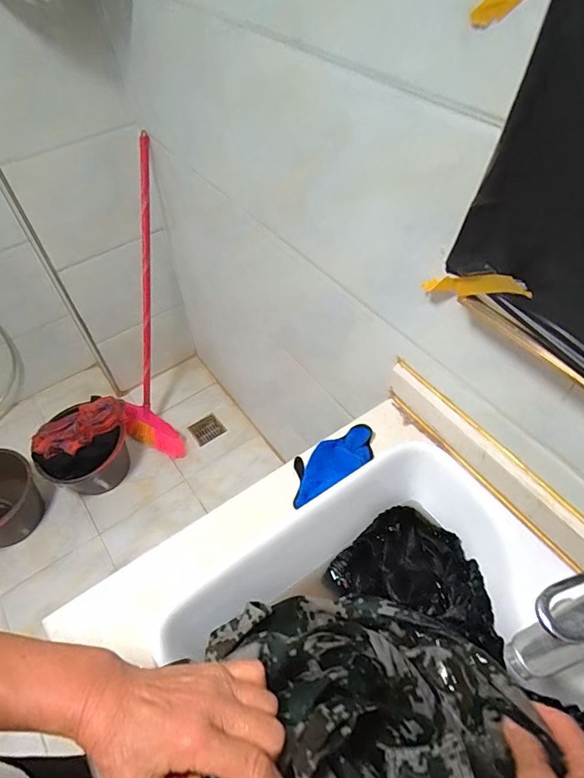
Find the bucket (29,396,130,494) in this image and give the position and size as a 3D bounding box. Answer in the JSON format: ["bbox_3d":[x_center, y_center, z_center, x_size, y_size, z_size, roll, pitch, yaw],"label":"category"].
[{"bbox_3d":[-0.627,0.198,1.427,0.281,0.233,0.234,-30,56,-19],"label":"bucket"}]

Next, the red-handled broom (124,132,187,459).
[{"bbox_3d":[-0.409,-0.211,1.329,0.216,0.933,0.094,16,33,15],"label":"red-handled broom"}]

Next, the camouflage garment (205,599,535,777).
[{"bbox_3d":[0.056,0.288,0.352,0.246,0.107,0.233,-1,52,2],"label":"camouflage garment"}]

